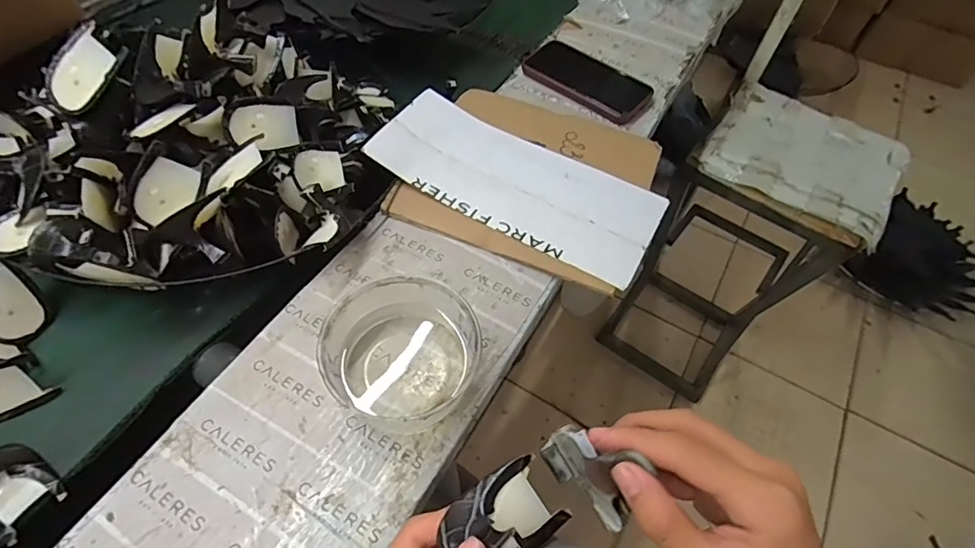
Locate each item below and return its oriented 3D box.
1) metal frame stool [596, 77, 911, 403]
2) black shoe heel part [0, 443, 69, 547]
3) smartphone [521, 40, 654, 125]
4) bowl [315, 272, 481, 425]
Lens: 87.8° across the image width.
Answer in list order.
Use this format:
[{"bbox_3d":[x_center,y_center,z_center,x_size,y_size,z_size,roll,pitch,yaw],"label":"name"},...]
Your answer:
[{"bbox_3d":[0.519,-0.025,1.118,0.301,0.663,0.301,34,60,18],"label":"metal frame stool"},{"bbox_3d":[-0.353,0.149,0.361,0.066,0.044,0.049,30,60,17],"label":"black shoe heel part"},{"bbox_3d":[0.124,-0.246,0.640,0.162,0.019,0.071,36,61,19],"label":"smartphone"},{"bbox_3d":[-0.067,0.062,0.405,0.111,0.062,0.102,1,56,-2],"label":"bowl"}]

